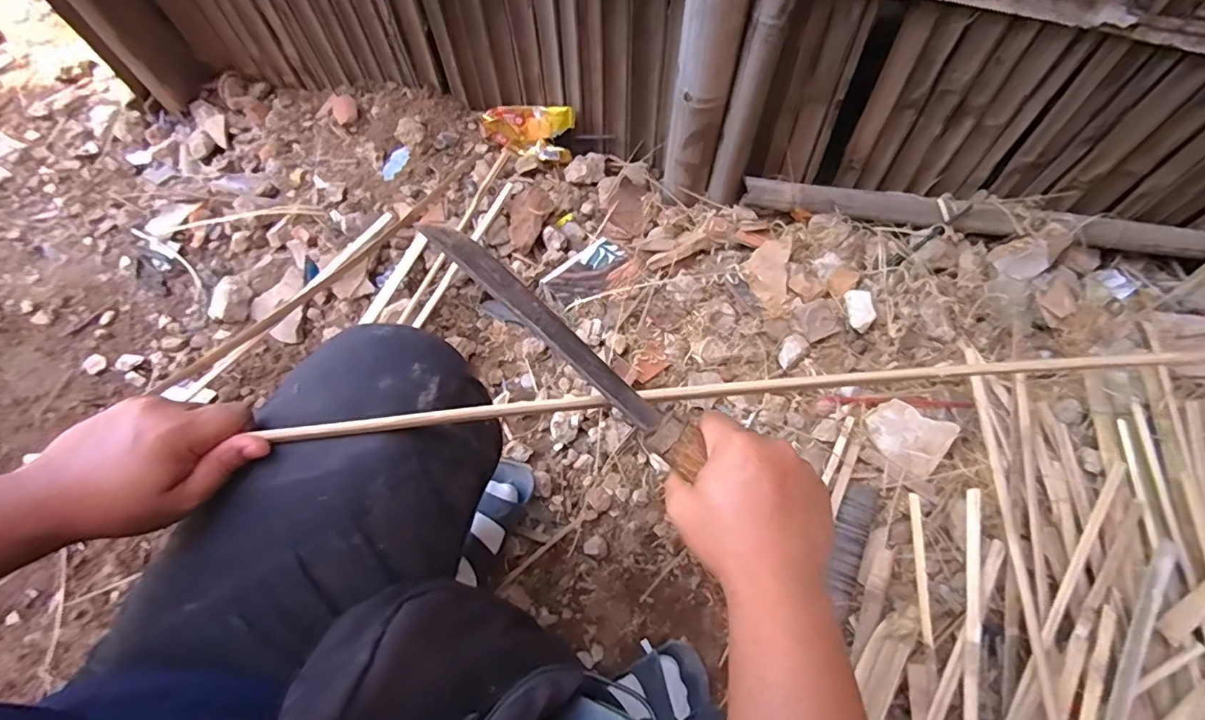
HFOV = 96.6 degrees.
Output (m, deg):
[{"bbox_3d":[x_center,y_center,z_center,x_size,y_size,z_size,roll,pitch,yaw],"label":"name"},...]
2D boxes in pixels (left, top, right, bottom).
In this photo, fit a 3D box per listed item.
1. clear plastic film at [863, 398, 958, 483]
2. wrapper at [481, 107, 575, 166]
[{"bbox_3d":[0.434,0.107,0.766,0.105,0.019,0.089,34,83,18],"label":"clear plastic film"},{"bbox_3d":[-0.125,-0.386,0.910,0.150,0.083,0.020,8,24,5],"label":"wrapper"}]

